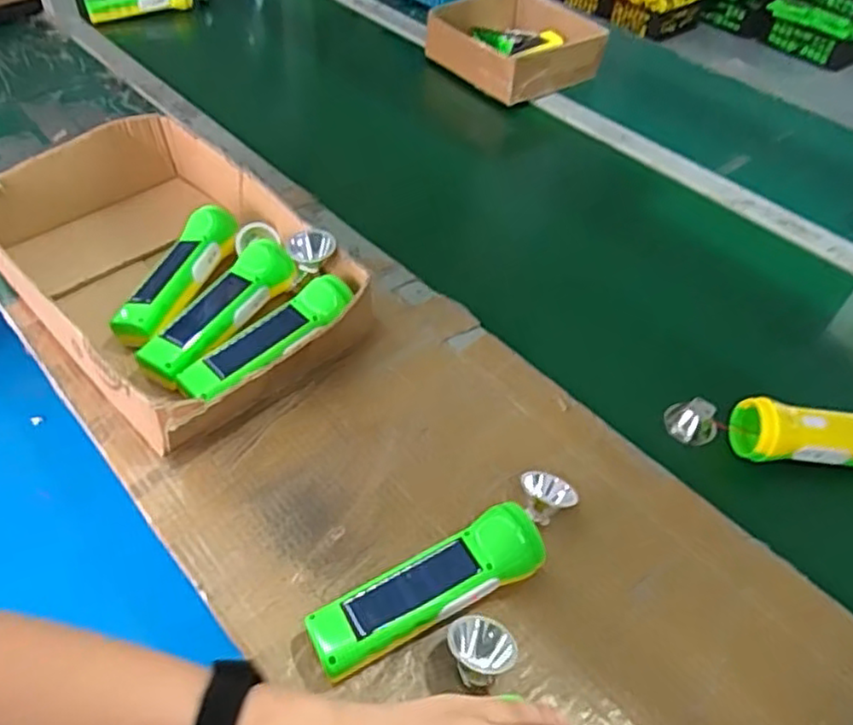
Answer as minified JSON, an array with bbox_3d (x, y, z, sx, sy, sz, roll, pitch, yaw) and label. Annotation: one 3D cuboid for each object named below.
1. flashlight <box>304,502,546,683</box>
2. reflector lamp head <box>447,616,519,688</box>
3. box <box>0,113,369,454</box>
[{"bbox_3d":[0.001,0.153,0.455,0.165,0.042,0.045,-20,52,-21],"label":"flashlight"},{"bbox_3d":[0.034,0.188,0.432,0.038,0.033,0.041,2,48,-3],"label":"reflector lamp head"},{"bbox_3d":[-0.243,-0.094,0.641,0.372,0.088,0.237,37,55,26],"label":"box"}]

